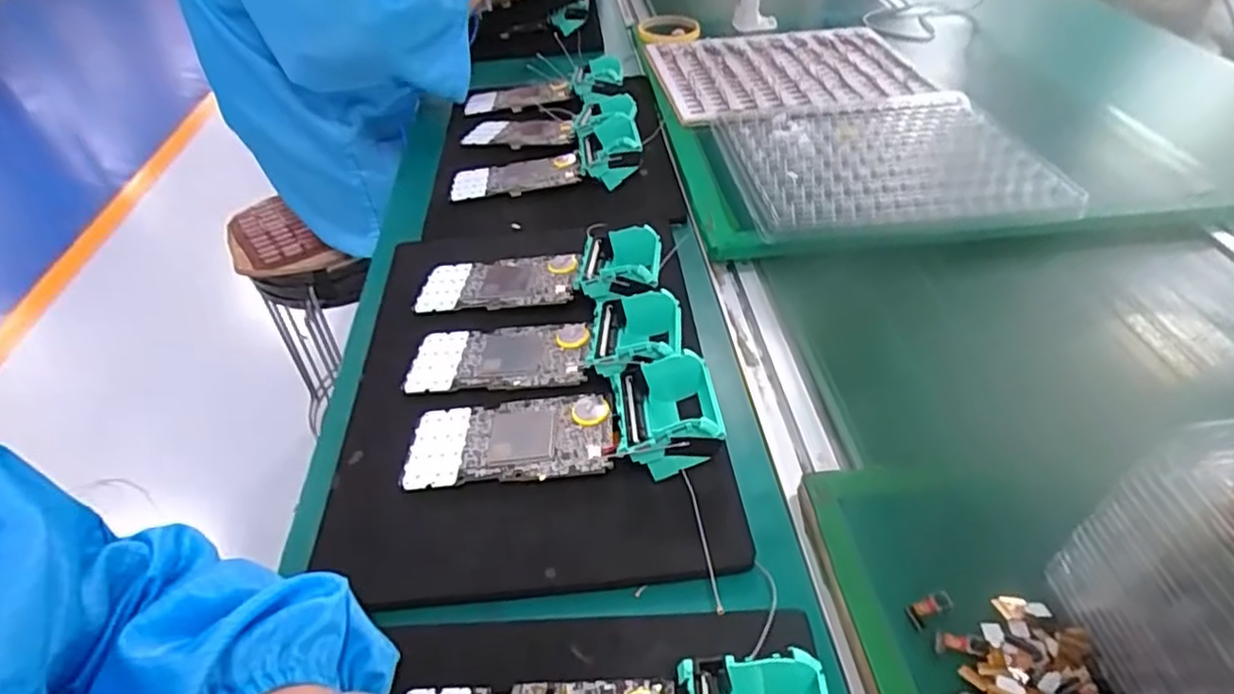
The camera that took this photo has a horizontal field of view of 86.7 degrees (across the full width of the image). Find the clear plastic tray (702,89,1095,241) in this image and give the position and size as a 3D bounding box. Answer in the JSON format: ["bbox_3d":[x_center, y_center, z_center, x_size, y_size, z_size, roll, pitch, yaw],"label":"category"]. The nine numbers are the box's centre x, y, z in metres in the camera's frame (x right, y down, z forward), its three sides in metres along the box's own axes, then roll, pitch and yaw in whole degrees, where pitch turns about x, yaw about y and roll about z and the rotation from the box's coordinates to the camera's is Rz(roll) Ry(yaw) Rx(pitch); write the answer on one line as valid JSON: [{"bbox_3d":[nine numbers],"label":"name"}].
[{"bbox_3d":[0.255,-0.193,0.643,0.283,0.028,0.235,-5,43,0],"label":"clear plastic tray"}]

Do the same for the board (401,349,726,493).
[{"bbox_3d":[-0.035,0.045,0.401,0.195,0.036,0.074,-6,43,-1],"label":"board"}]

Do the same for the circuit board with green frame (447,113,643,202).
[{"bbox_3d":[-0.072,-0.191,0.652,0.194,0.040,0.081,-10,43,-6],"label":"circuit board with green frame"}]

